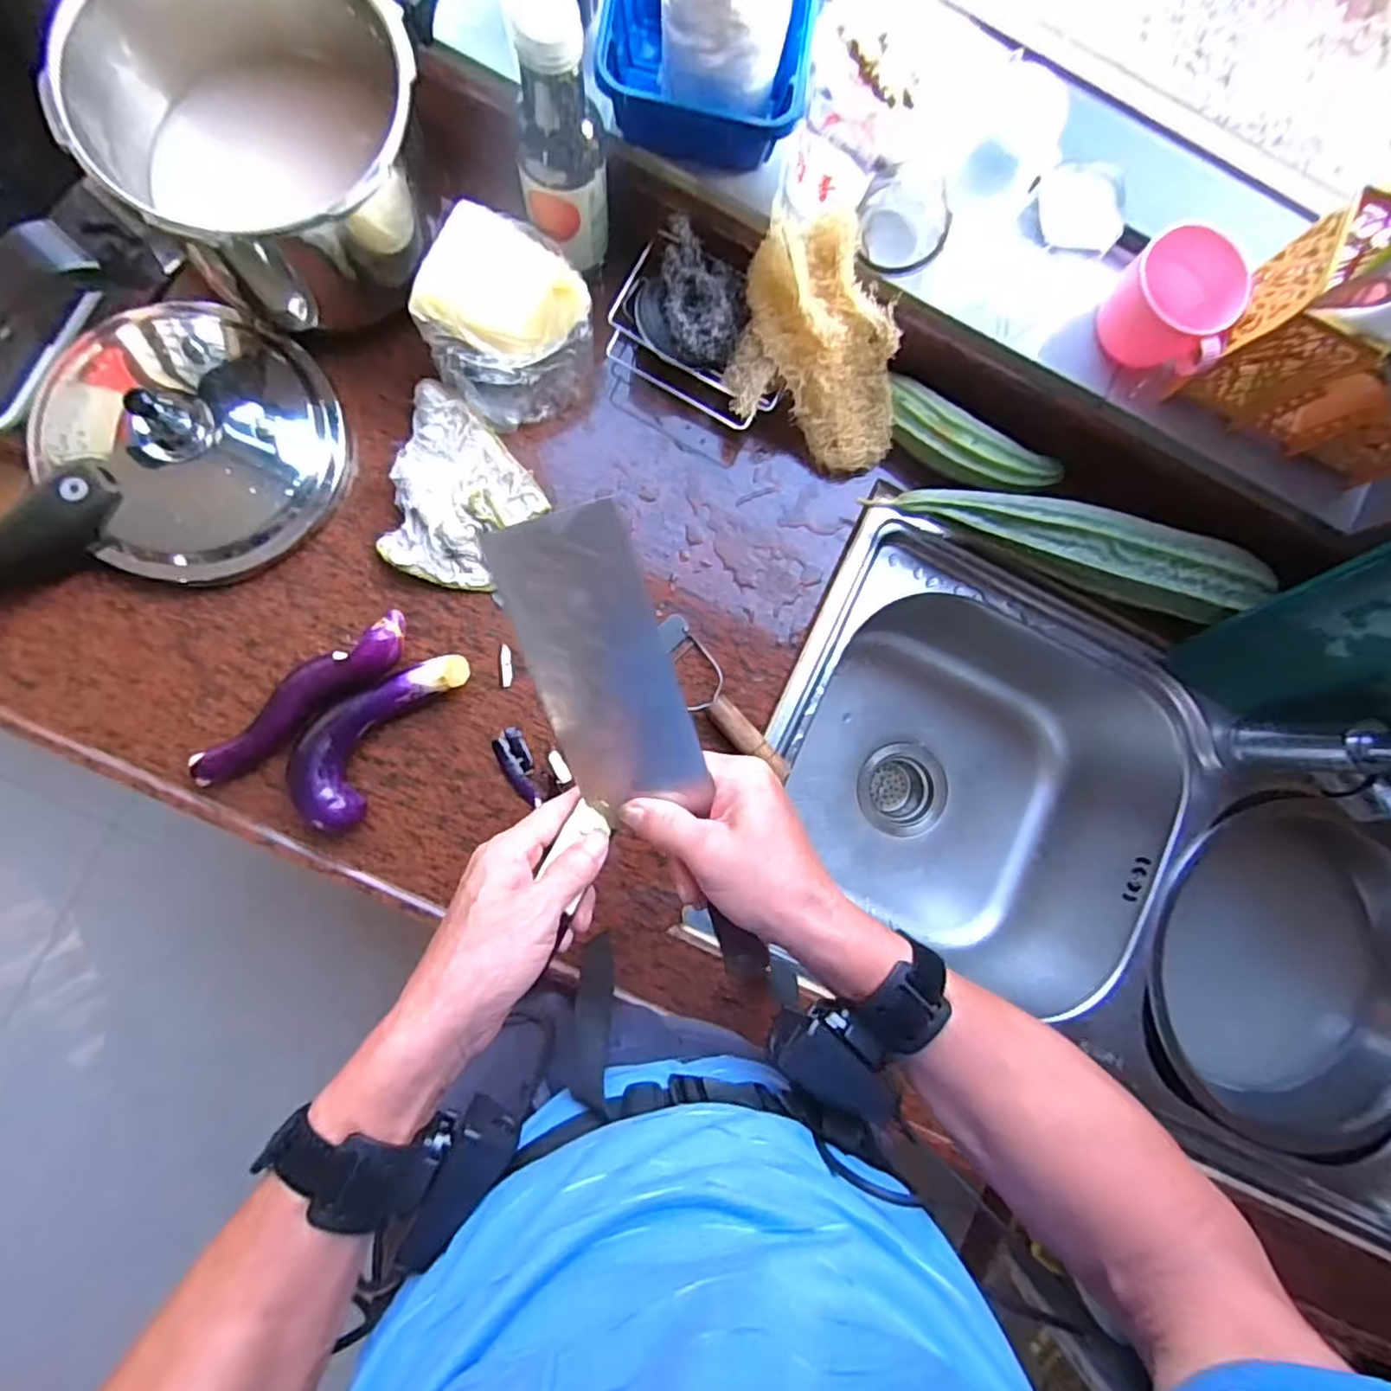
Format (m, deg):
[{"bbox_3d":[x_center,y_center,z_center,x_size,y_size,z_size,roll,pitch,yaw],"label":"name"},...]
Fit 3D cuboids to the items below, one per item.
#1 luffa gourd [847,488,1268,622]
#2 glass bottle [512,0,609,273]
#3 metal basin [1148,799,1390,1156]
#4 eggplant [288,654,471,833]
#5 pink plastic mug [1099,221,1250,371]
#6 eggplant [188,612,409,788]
[{"bbox_3d":[0.316,-0.133,0.564,0.315,0.057,0.058,19,85,-4],"label":"luffa gourd"},{"bbox_3d":[-0.093,-0.378,0.465,0.060,0.166,0.048,-5,87,-6],"label":"glass bottle"},{"bbox_3d":[0.569,0.255,0.650,0.304,0.074,0.293,0,87,-6],"label":"metal basin"},{"bbox_3d":[-0.256,0.025,0.528,0.071,0.037,0.165,37,84,-2],"label":"eggplant"},{"bbox_3d":[0.364,-0.297,0.521,0.077,0.073,0.089,-45,92,-6],"label":"pink plastic mug"},{"bbox_3d":[-0.304,0.004,0.525,0.189,0.038,0.038,-35,91,-6],"label":"eggplant"}]

